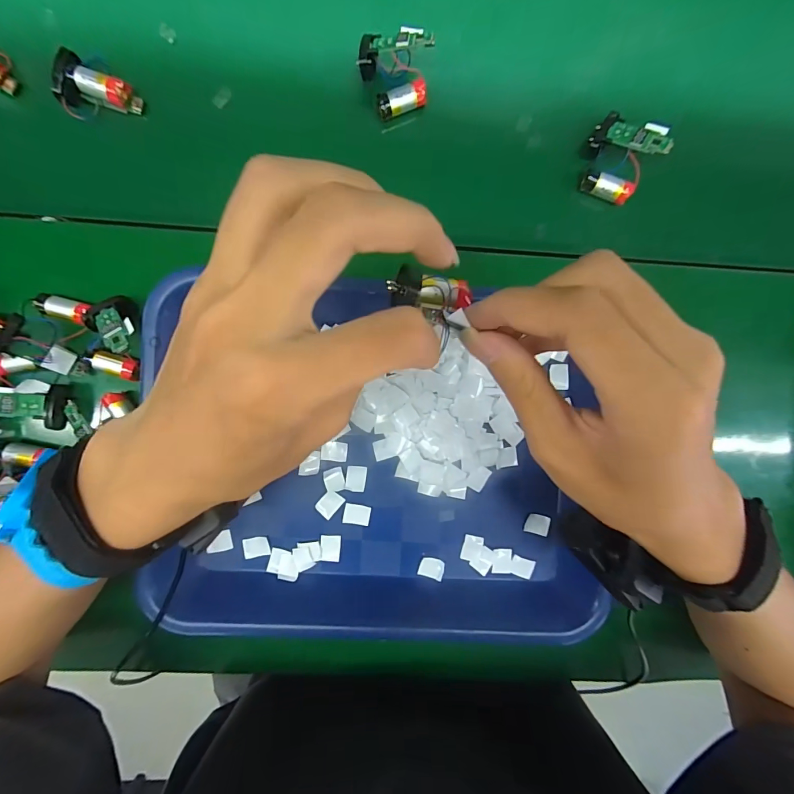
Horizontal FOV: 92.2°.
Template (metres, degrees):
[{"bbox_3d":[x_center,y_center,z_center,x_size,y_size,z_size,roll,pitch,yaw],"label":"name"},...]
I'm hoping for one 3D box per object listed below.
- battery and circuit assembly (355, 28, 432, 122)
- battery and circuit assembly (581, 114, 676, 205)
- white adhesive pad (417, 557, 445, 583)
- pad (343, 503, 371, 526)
[{"bbox_3d":[0.001,-0.231,0.273,0.051,0.028,0.046,-10,92,-4],"label":"battery and circuit assembly"},{"bbox_3d":[0.164,-0.178,0.284,0.049,0.039,0.048,0,91,-4],"label":"battery and circuit assembly"},{"bbox_3d":[0.028,0.135,0.300,0.020,0.004,0.016,13,90,-5],"label":"white adhesive pad"},{"bbox_3d":[-0.031,0.092,0.295,0.020,0.004,0.015,10,91,-5],"label":"pad"}]

